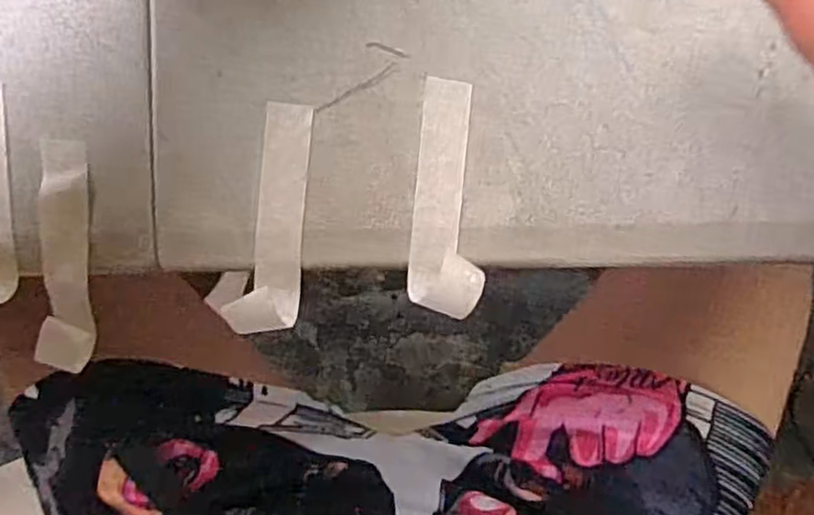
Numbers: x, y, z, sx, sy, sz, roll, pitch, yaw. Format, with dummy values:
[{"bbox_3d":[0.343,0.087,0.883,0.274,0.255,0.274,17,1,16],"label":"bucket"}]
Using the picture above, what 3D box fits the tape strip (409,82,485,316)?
[{"bbox_3d":[0.017,-0.023,0.271,0.027,0.016,0.087,5,92,3],"label":"tape strip"}]

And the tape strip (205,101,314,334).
[{"bbox_3d":[-0.054,-0.016,0.270,0.026,0.027,0.086,4,92,3],"label":"tape strip"}]

